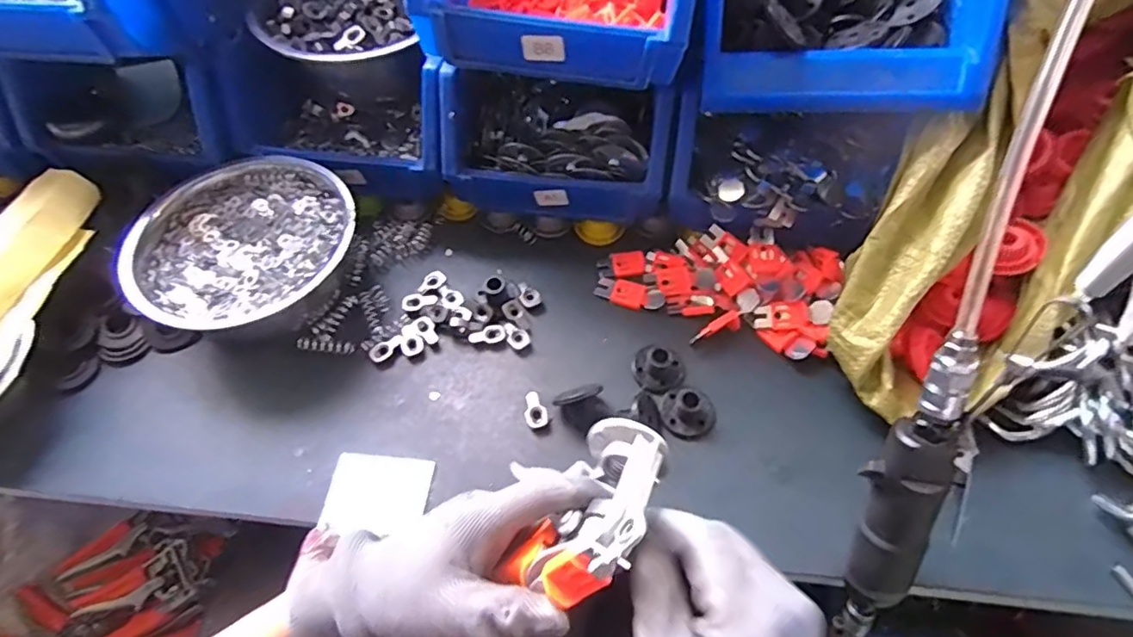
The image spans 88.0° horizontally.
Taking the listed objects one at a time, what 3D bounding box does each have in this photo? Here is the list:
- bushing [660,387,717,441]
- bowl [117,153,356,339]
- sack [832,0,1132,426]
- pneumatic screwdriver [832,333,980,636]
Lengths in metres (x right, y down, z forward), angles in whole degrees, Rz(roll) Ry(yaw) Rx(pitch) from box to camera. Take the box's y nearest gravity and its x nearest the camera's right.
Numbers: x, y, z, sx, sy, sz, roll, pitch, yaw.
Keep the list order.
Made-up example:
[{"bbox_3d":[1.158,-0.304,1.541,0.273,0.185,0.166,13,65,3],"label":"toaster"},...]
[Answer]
[{"bbox_3d":[0.101,0.074,0.480,0.044,0.028,0.043,-1,58,1],"label":"bushing"},{"bbox_3d":[-0.276,-0.060,0.525,0.175,0.072,0.176,-1,58,1],"label":"bowl"},{"bbox_3d":[0.353,-0.132,0.440,0.172,0.160,0.450,40,104,23],"label":"sack"},{"bbox_3d":[0.206,0.133,0.375,0.048,0.277,0.033,2,28,2],"label":"pneumatic screwdriver"}]

